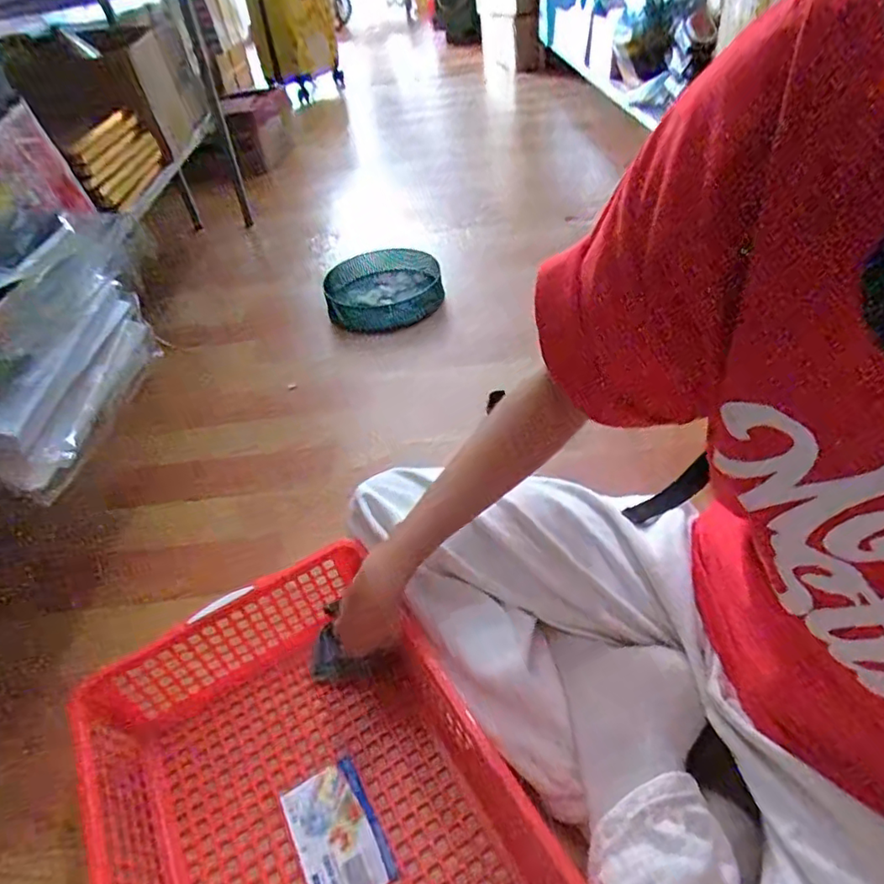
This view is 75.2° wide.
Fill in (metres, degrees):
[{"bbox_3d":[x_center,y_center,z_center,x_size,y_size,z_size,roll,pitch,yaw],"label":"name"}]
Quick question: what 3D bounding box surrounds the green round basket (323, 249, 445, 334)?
[{"bbox_3d":[-0.115,-0.298,1.143,0.222,0.083,0.202,-5,43,5],"label":"green round basket"}]

